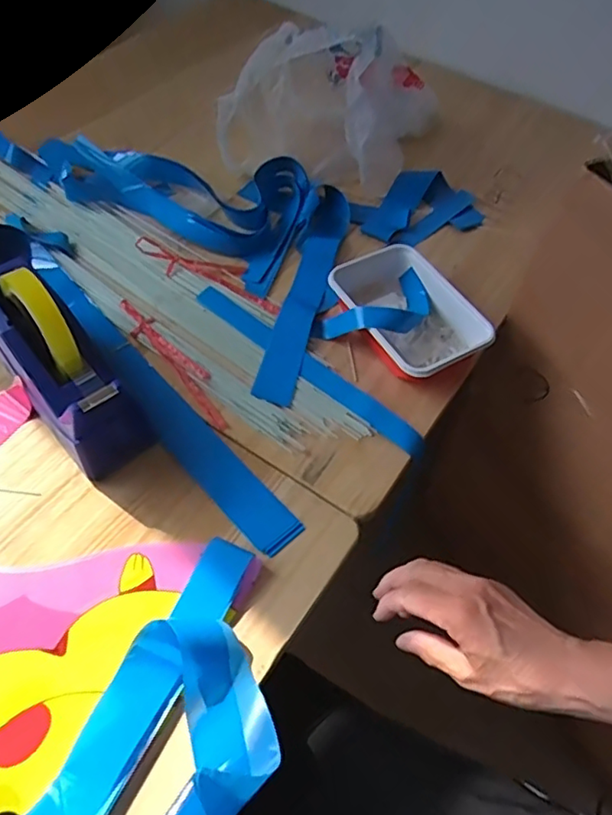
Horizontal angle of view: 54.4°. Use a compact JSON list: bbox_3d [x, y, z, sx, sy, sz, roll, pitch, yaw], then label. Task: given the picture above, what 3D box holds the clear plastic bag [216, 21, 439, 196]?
[{"bbox_3d":[0.029,-0.387,0.749,0.207,0.153,0.253,24,58,11],"label":"clear plastic bag"}]

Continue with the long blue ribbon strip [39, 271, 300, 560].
[{"bbox_3d":[-0.152,-0.013,0.588,0.046,0.005,0.401,-35,67,-27],"label":"long blue ribbon strip"}]

